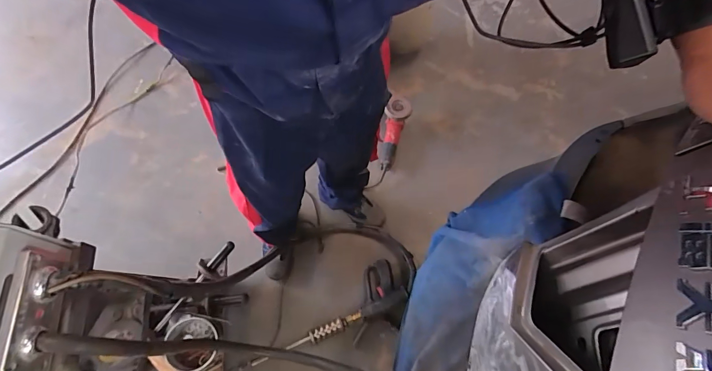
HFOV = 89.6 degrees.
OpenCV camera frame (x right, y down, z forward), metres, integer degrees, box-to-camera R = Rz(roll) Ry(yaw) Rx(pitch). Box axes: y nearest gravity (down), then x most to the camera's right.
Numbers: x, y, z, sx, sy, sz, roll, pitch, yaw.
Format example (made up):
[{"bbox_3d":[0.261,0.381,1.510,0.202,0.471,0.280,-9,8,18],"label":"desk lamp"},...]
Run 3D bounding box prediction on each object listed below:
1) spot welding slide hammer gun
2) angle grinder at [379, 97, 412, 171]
[{"bbox_3d":[-0.071,0.412,1.133,0.544,0.046,0.154,-28,70,-12],"label":"spot welding slide hammer gun"},{"bbox_3d":[0.147,-0.200,1.392,0.093,0.087,0.302,14,84,5],"label":"angle grinder"}]

